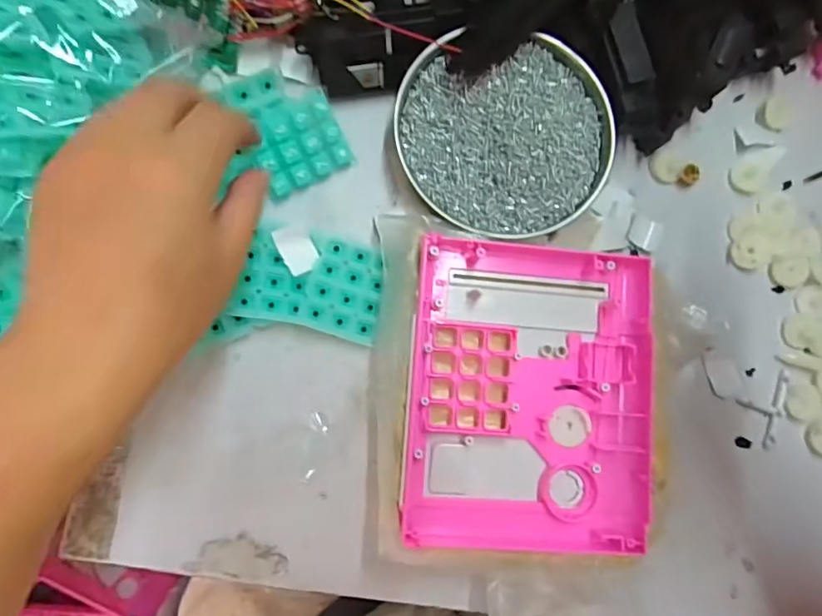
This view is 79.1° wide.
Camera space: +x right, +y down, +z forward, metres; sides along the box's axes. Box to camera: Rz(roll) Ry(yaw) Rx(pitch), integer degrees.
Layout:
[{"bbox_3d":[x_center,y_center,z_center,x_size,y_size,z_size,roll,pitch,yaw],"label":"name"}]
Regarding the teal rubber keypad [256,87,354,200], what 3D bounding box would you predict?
[{"bbox_3d":[-0.068,-0.099,0.301,0.054,0.011,0.048,-31,115,-11],"label":"teal rubber keypad"}]

